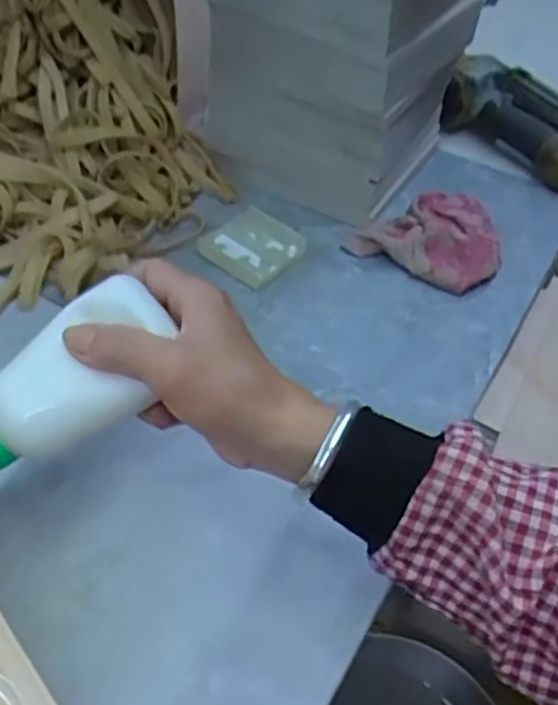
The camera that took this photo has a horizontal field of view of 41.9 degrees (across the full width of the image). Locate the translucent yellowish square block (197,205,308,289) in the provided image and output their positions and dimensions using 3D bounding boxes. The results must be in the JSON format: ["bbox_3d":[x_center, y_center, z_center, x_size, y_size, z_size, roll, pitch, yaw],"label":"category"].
[{"bbox_3d":[-0.024,-0.097,0.634,0.079,0.019,0.074,32,53,23],"label":"translucent yellowish square block"}]

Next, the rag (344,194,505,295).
[{"bbox_3d":[0.138,-0.107,0.645,0.121,0.032,0.101,27,51,18],"label":"rag"}]

